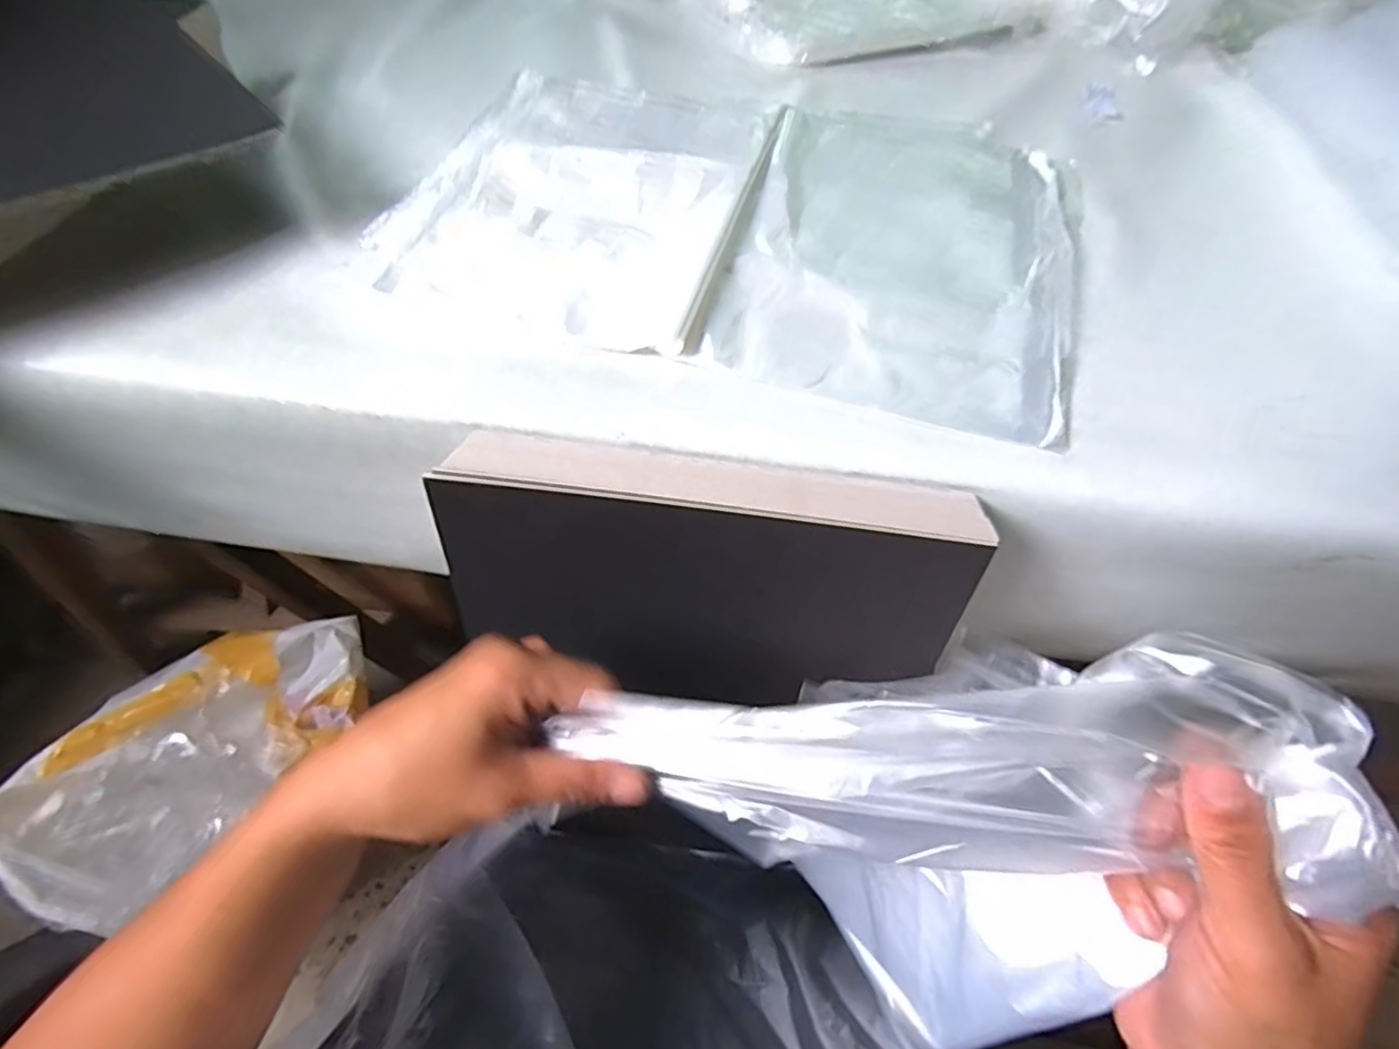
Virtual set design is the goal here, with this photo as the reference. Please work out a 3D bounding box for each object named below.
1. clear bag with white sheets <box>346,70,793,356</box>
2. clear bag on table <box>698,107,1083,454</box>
[{"bbox_3d":[-0.071,-0.234,0.436,0.218,0.011,0.299,13,55,6],"label":"clear bag with white sheets"},{"bbox_3d":[0.137,-0.188,0.414,0.211,0.010,0.323,17,55,8],"label":"clear bag on table"}]

